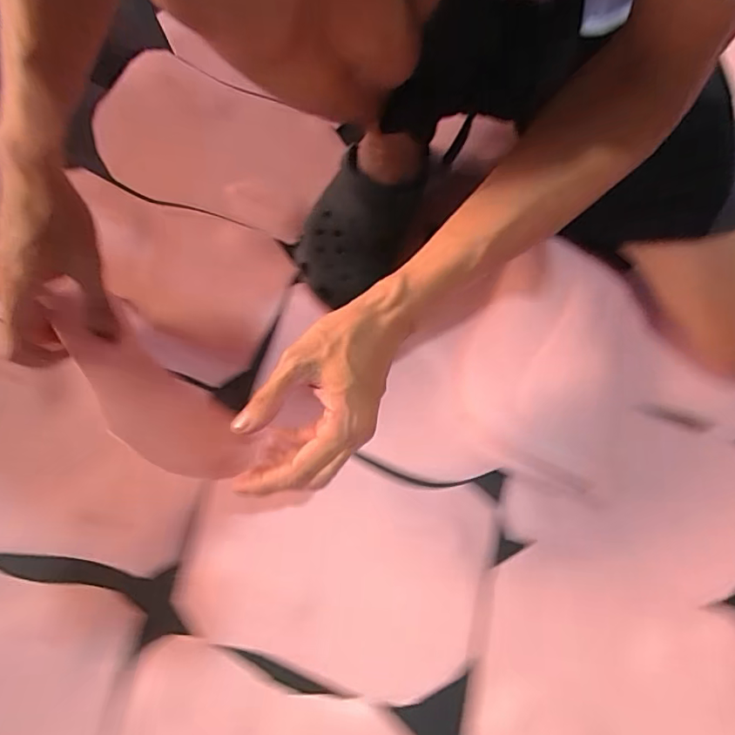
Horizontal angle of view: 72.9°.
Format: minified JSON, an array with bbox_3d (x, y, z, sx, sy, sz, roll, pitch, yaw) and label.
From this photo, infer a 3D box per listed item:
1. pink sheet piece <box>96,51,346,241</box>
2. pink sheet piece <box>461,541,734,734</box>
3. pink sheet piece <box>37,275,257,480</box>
[{"bbox_3d":[-0.165,-0.247,0.561,0.244,0.011,0.169,19,71,-12],"label":"pink sheet piece"},{"bbox_3d":[0.223,0.279,0.430,0.256,0.012,0.179,17,66,5],"label":"pink sheet piece"},{"bbox_3d":[-0.174,0.020,0.400,0.198,0.079,0.069,42,70,15],"label":"pink sheet piece"}]

